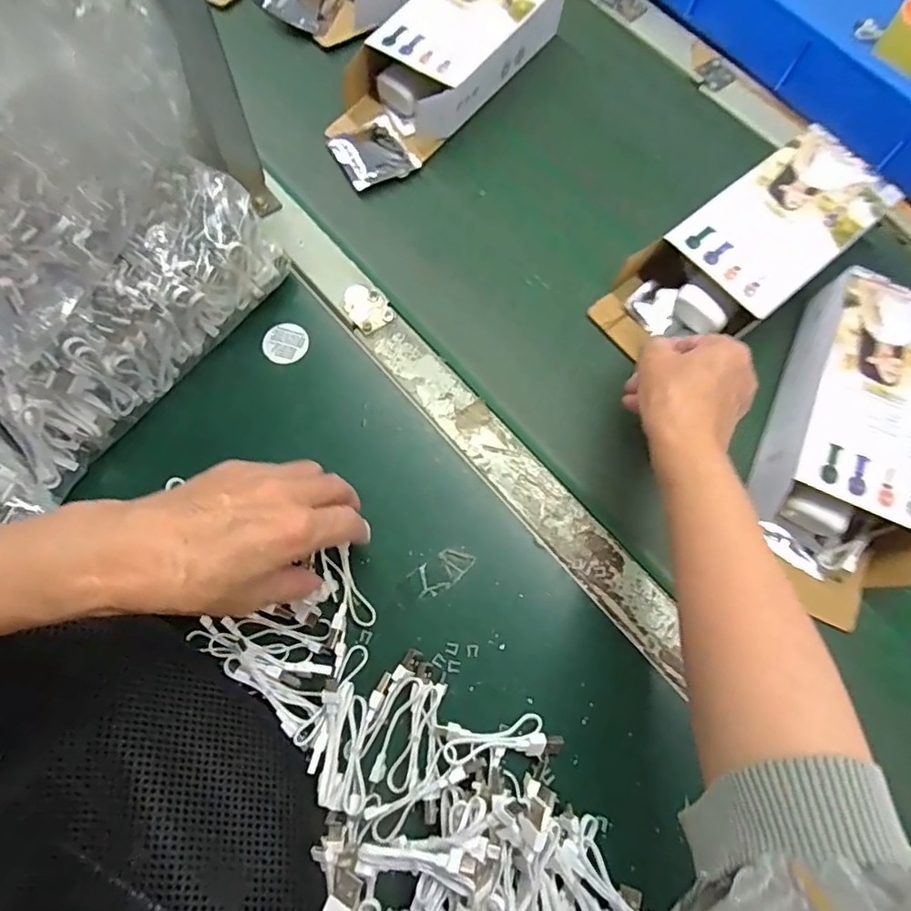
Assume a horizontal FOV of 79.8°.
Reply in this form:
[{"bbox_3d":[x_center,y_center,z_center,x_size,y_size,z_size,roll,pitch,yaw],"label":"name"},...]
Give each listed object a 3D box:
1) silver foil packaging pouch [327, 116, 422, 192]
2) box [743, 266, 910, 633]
[{"bbox_3d":[-0.076,-0.275,0.497,0.065,0.010,0.064,-31,75,-10],"label":"silver foil packaging pouch"},{"bbox_3d":[0.294,-0.012,0.406,0.105,0.060,0.245,26,74,8],"label":"box"}]

